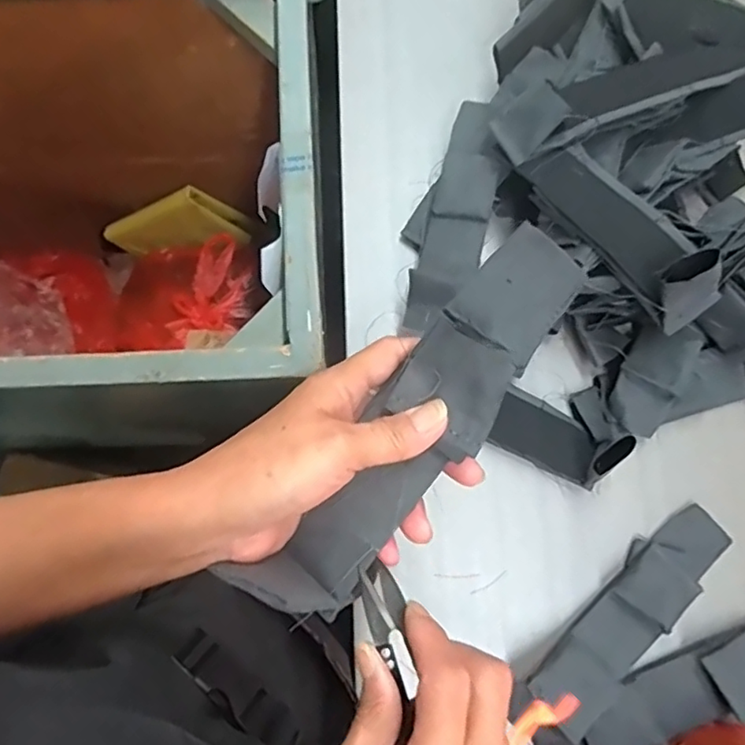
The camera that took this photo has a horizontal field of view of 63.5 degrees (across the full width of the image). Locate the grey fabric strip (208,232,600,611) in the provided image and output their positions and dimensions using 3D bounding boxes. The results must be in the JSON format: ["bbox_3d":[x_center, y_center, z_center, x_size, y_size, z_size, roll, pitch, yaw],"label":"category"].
[{"bbox_3d":[0.020,0.025,0.269,0.046,0.030,0.201,38,89,6],"label":"grey fabric strip"}]

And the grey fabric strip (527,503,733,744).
[{"bbox_3d":[0.191,0.172,0.438,0.192,0.031,0.048,-37,82,-21],"label":"grey fabric strip"}]

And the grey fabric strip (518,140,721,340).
[{"bbox_3d":[0.177,-0.108,0.418,0.065,0.054,0.157,-30,63,-7],"label":"grey fabric strip"}]

